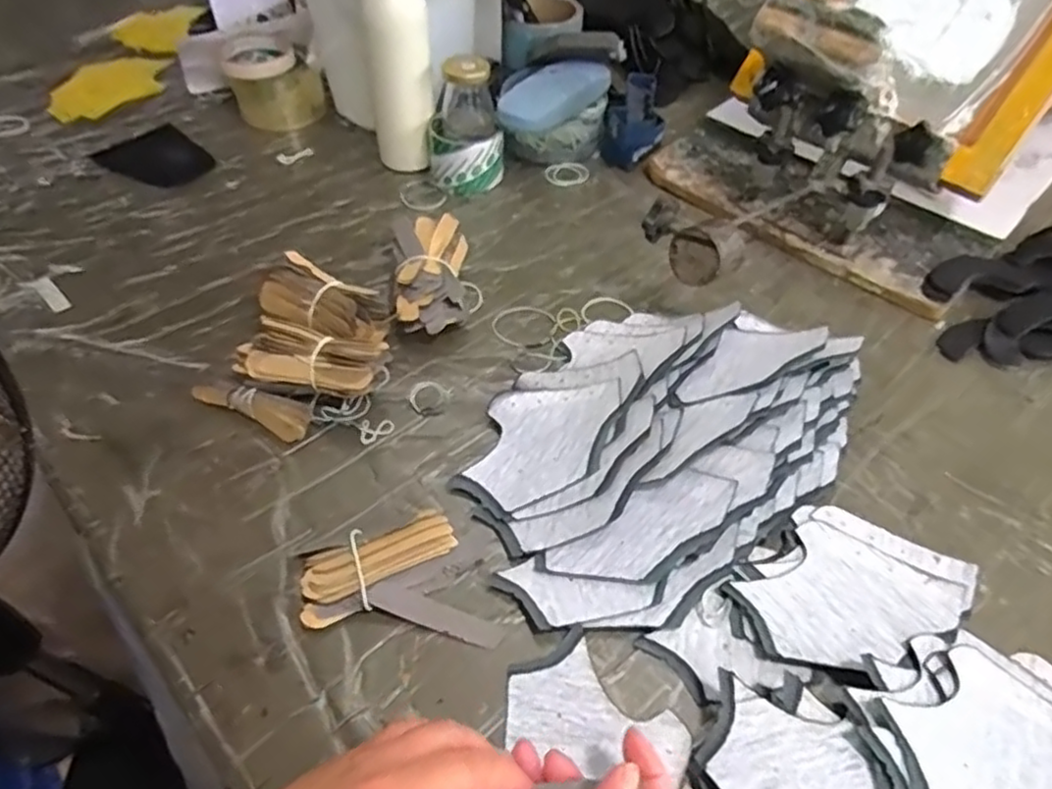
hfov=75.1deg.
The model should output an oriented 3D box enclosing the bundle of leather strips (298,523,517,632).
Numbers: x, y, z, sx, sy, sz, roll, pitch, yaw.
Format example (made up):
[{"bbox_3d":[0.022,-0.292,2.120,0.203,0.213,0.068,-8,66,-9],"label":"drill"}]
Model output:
[{"bbox_3d":[-0.100,0.110,0.453,0.105,0.020,0.044,-24,52,-21],"label":"bundle of leather strips"}]

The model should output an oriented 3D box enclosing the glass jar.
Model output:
[{"bbox_3d":[-0.067,-0.290,0.744,0.078,0.128,0.078,-5,48,-6],"label":"glass jar"}]

